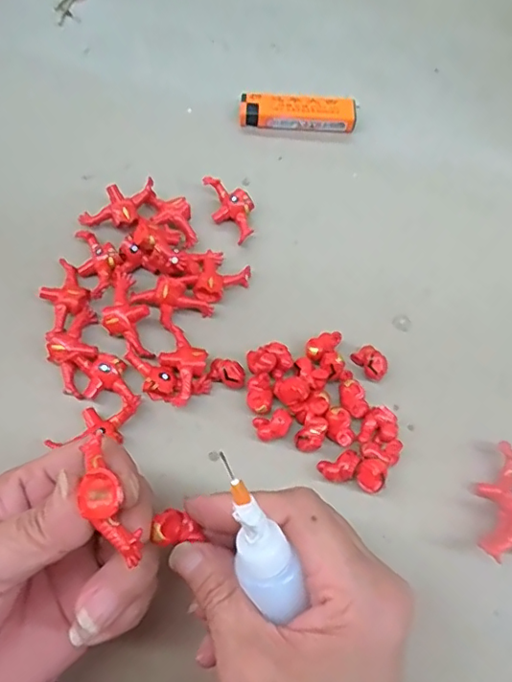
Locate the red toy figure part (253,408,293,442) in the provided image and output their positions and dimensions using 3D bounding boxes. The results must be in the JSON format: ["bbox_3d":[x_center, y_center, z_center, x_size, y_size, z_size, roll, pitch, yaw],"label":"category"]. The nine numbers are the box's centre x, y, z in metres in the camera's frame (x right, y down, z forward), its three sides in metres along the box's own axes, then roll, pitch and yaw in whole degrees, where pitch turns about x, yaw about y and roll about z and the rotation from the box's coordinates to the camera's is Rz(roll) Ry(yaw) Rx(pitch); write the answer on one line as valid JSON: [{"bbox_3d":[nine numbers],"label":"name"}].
[{"bbox_3d":[0.009,0.046,0.287,0.019,0.016,0.013,-14,68,-8],"label":"red toy figure part"}]

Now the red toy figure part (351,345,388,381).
[{"bbox_3d":[0.065,0.012,0.302,0.012,0.012,0.020,-29,71,-13],"label":"red toy figure part"}]

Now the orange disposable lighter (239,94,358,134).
[{"bbox_3d":[0.030,-0.160,0.380,0.082,0.014,0.021,0,67,-2],"label":"orange disposable lighter"}]

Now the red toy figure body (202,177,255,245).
[{"bbox_3d":[-0.014,-0.083,0.339,0.026,0.013,0.044,-16,69,-8],"label":"red toy figure body"}]

